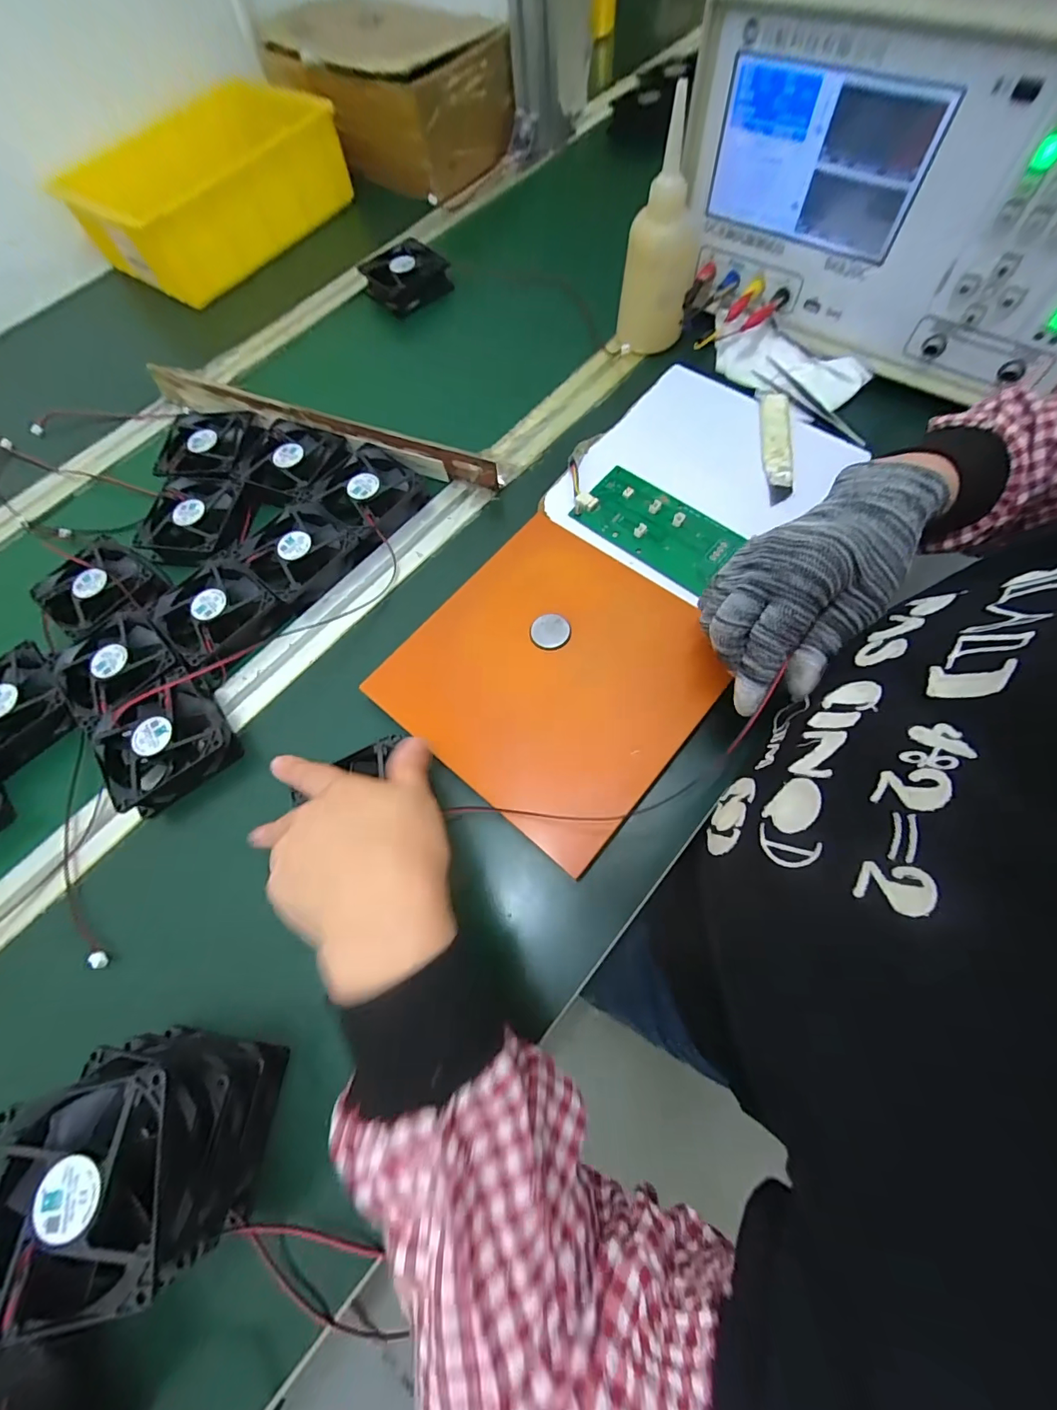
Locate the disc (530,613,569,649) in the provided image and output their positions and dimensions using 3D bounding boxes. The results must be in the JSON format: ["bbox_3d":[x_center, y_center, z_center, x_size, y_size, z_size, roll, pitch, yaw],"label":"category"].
[{"bbox_3d":[0.016,-0.054,0.352,0.027,0.005,0.027,3,66,4],"label":"disc"}]

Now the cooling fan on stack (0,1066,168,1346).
[{"bbox_3d":[-0.198,0.215,0.215,0.084,0.024,0.081,-14,66,-3],"label":"cooling fan on stack"}]

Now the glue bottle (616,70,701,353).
[{"bbox_3d":[0.118,-0.400,0.420,0.058,0.155,0.058,13,67,9],"label":"glue bottle"}]

